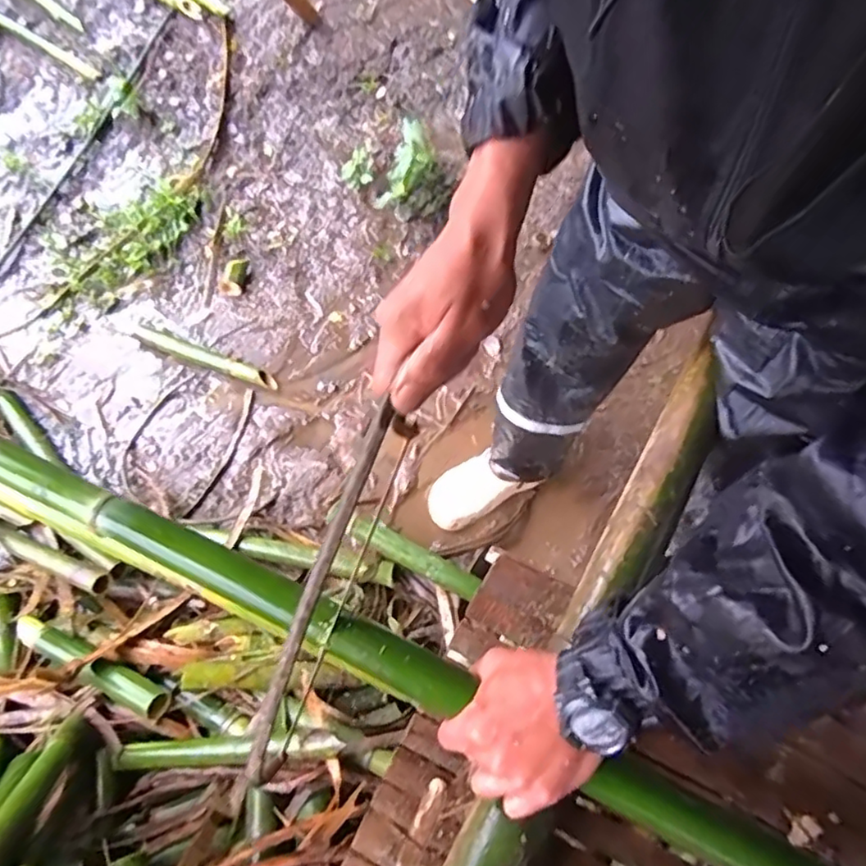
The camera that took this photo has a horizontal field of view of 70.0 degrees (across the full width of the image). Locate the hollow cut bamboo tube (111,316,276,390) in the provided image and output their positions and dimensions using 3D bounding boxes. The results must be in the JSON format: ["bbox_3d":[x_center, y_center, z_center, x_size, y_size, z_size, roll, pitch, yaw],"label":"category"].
[{"bbox_3d":[-0.539,-0.184,1.371,0.420,0.026,0.041,21,70,9],"label":"hollow cut bamboo tube"}]

